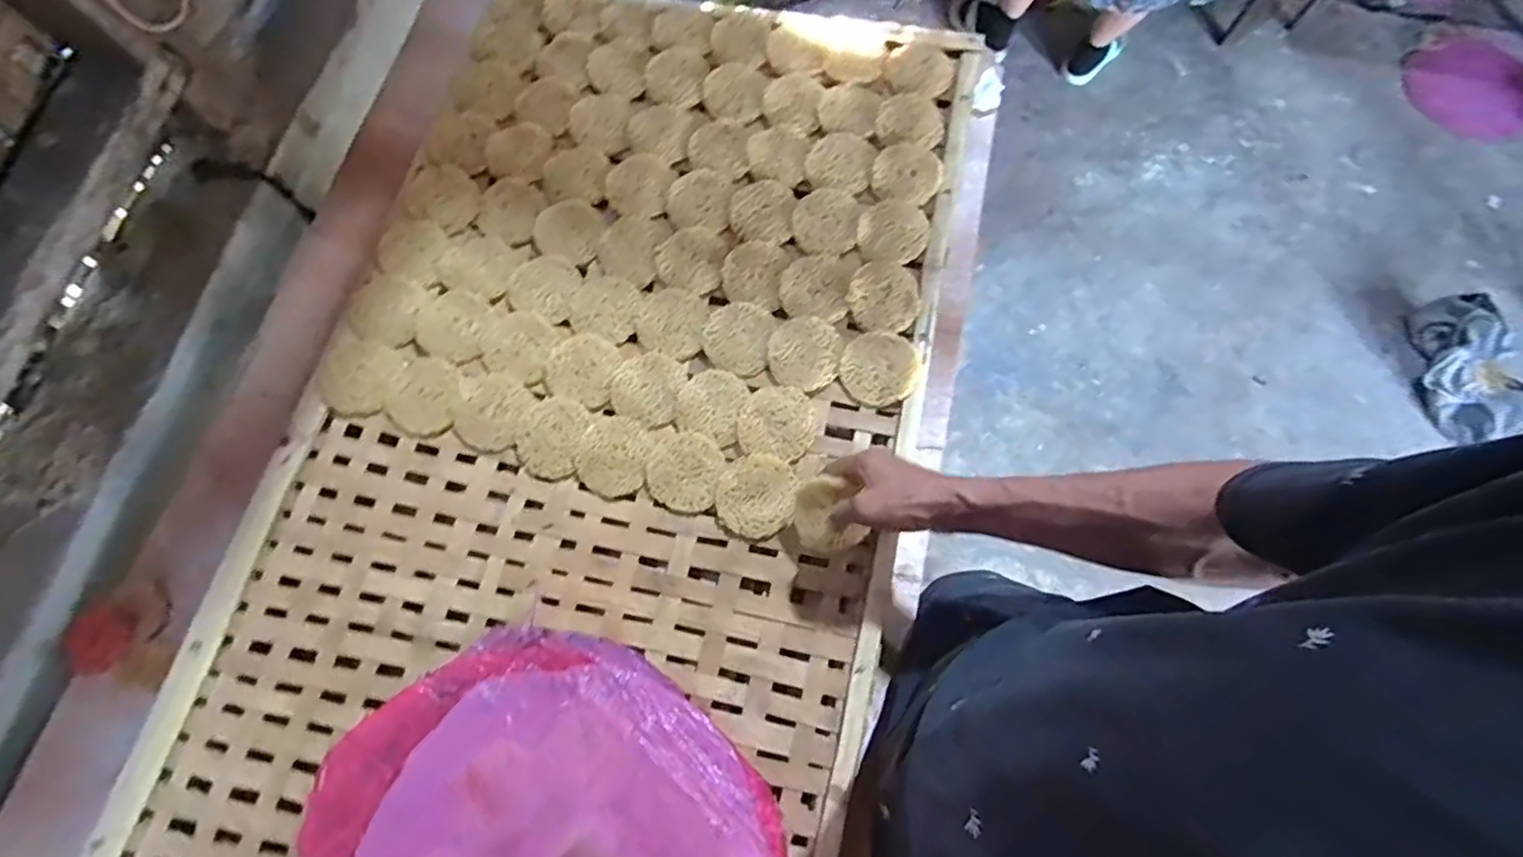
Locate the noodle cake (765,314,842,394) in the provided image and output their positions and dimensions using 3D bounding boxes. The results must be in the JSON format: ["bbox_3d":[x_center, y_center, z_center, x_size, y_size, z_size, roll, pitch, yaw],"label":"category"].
[{"bbox_3d":[0.043,-0.079,0.679,0.074,0.010,0.076,0,73,1],"label":"noodle cake"}]

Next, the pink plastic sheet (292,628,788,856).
[{"bbox_3d":[-0.198,0.386,0.538,0.398,0.040,0.392,-43,77,-11],"label":"pink plastic sheet"}]

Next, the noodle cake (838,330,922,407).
[{"bbox_3d":[0.121,-0.064,0.668,0.076,0.014,0.076,0,73,1],"label":"noodle cake"}]

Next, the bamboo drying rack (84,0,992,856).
[{"bbox_3d":[-0.163,0.051,0.646,0.629,0.036,1.215,13,74,3],"label":"bamboo drying rack"}]

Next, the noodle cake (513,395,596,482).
[{"bbox_3d":[-0.214,0.009,0.668,0.072,0.006,0.082,14,73,5],"label":"noodle cake"}]

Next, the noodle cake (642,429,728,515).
[{"bbox_3d":[-0.077,0.042,0.656,0.073,0.008,0.077,0,73,1],"label":"noodle cake"}]

